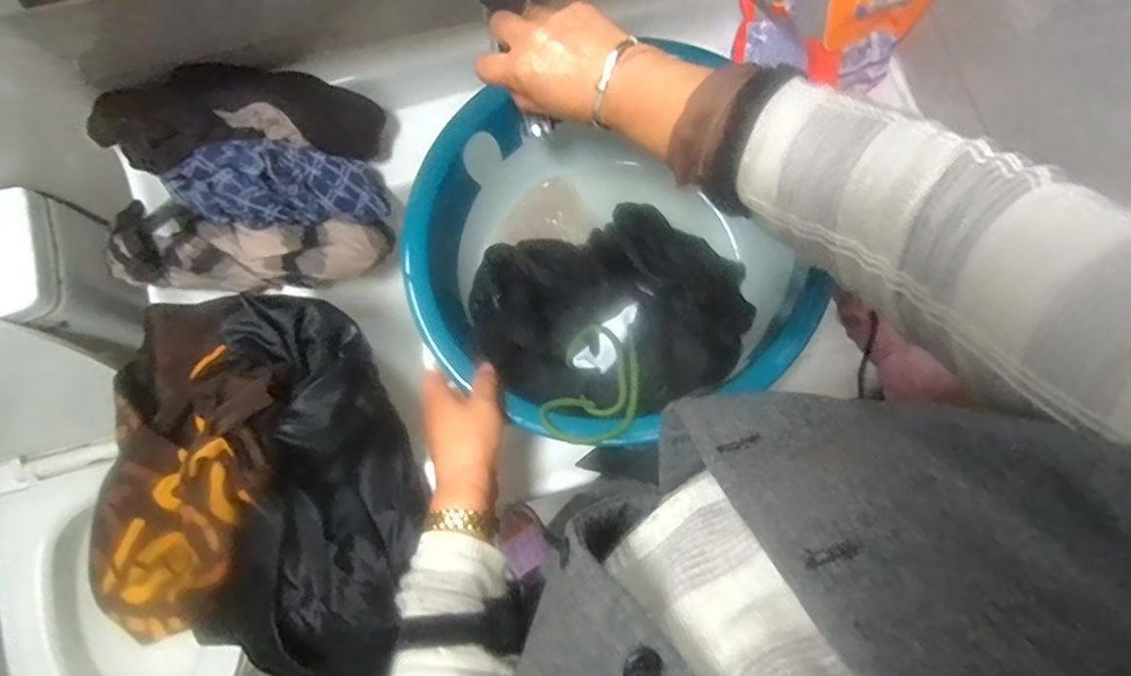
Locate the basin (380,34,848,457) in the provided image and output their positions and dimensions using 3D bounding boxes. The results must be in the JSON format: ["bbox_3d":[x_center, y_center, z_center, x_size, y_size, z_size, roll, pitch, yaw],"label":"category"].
[{"bbox_3d":[0.025,-0.070,0.633,0.328,0.170,0.325,0,78,-1],"label":"basin"}]

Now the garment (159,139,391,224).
[{"bbox_3d":[-0.280,-0.148,0.636,0.205,0.089,0.076,-2,78,-21],"label":"garment"}]

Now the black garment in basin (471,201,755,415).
[{"bbox_3d":[0.048,-0.027,0.600,0.243,0.061,0.191,-24,80,-6],"label":"black garment in basin"}]

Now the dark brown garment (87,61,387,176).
[{"bbox_3d":[-0.321,-0.214,0.643,0.259,0.096,0.083,-10,79,-3],"label":"dark brown garment"}]

